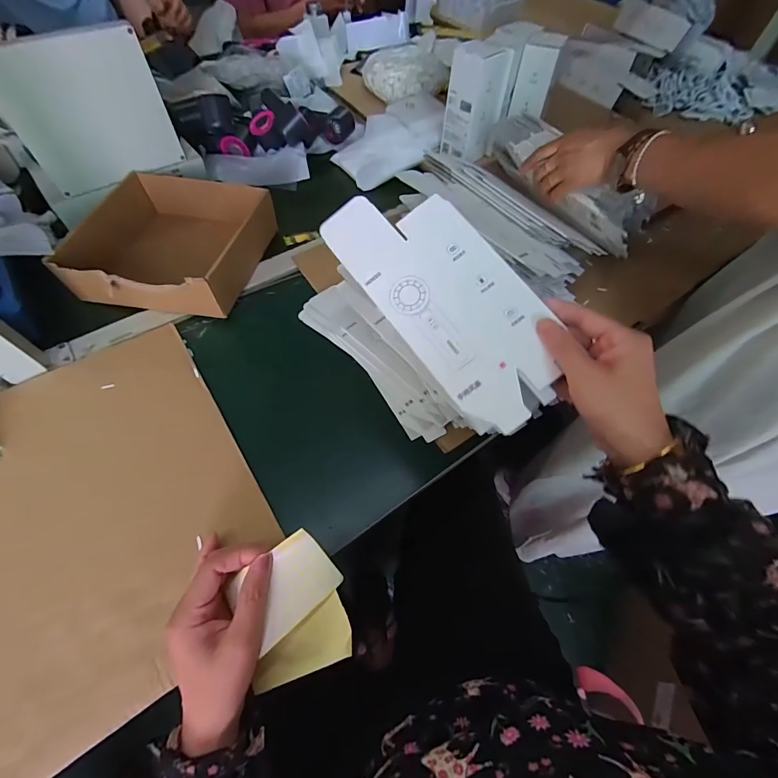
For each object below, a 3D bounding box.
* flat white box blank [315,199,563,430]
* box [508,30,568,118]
[{"bbox_3d":[0.056,-0.096,0.355,0.116,0.006,0.268,-37,78,2],"label":"flat white box blank"},{"bbox_3d":[0.268,-0.568,0.672,0.060,0.103,0.051,20,61,8],"label":"box"}]

